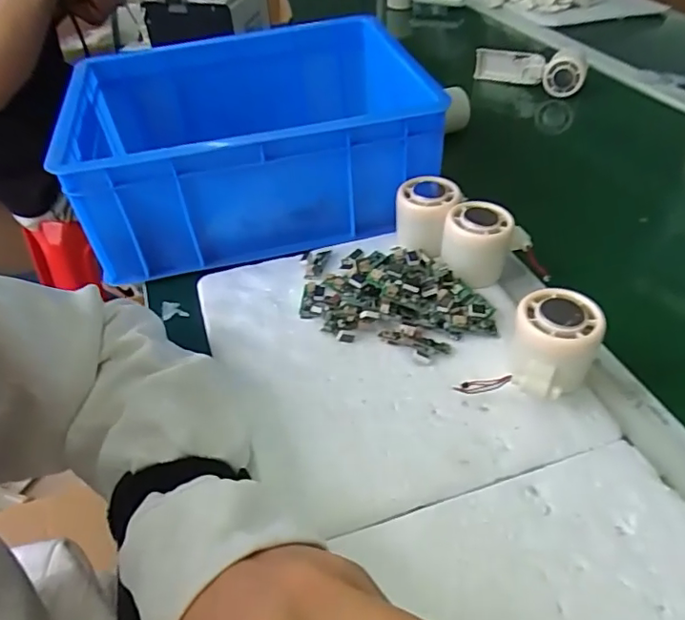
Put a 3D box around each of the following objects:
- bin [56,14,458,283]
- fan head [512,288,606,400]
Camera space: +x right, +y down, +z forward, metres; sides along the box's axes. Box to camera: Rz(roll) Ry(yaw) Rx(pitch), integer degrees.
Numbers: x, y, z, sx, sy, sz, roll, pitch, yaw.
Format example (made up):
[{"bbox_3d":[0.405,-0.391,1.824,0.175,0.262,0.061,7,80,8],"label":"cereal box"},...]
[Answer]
[{"bbox_3d":[-0.098,-0.179,0.572,0.320,0.134,0.266,-12,43,-9],"label":"bin"},{"bbox_3d":[0.142,0.030,0.375,0.053,0.061,0.066,20,48,24],"label":"fan head"}]

